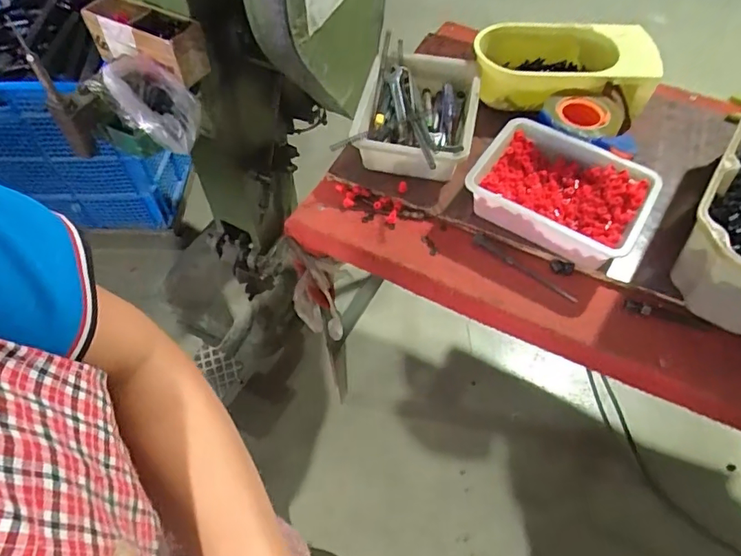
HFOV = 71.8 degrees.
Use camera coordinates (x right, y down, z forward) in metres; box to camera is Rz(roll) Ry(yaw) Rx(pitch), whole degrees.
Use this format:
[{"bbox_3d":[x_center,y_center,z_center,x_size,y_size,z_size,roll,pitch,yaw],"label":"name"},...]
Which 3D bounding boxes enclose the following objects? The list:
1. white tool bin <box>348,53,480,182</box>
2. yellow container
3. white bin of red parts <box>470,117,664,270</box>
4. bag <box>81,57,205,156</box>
[{"bbox_3d":[0.079,-0.262,0.824,0.171,0.098,0.230,12,57,7],"label":"white tool bin"},{"bbox_3d":[0.319,-0.349,0.851,0.287,0.088,0.139,6,57,4],"label":"yellow container"},{"bbox_3d":[0.272,-0.121,0.749,0.236,0.071,0.176,29,61,17],"label":"white bin of red parts"},{"bbox_3d":[-0.401,-0.317,0.929,0.154,0.120,0.121,18,58,11],"label":"bag"}]

